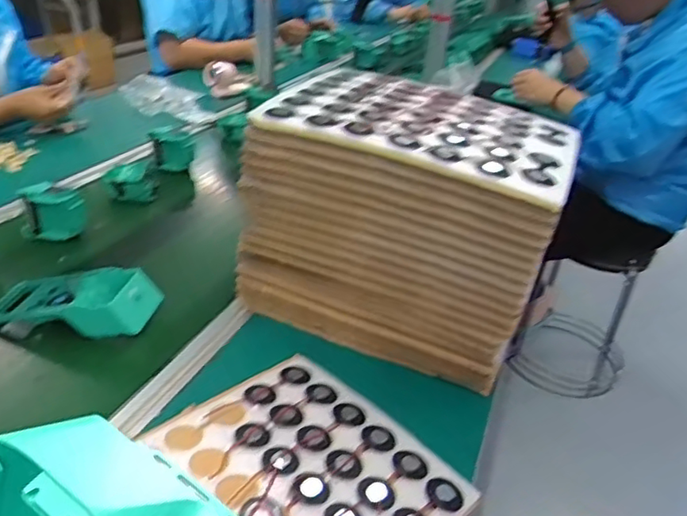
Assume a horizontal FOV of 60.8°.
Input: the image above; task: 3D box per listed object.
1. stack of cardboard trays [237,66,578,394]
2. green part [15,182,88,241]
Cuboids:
[{"bbox_3d":[0.072,-0.044,0.690,0.323,0.254,0.200,16,32,19],"label":"stack of cardboard trays"},{"bbox_3d":[-0.417,-0.067,0.843,0.081,0.072,0.038,3,30,-3],"label":"green part"}]

